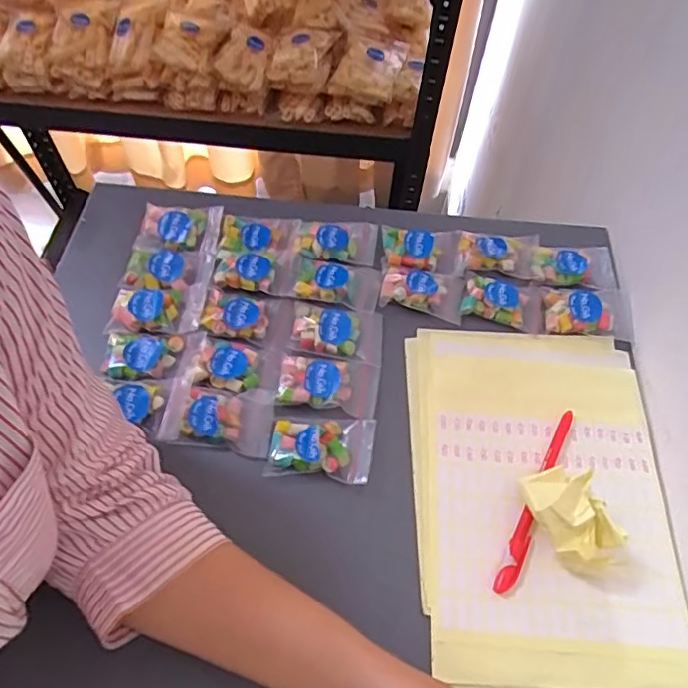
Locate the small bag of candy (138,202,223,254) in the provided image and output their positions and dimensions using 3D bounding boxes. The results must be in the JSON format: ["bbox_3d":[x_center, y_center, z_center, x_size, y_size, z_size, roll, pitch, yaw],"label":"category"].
[{"bbox_3d":[-0.149,-0.104,0.501,0.072,0.019,0.044,9,59,3],"label":"small bag of candy"}]

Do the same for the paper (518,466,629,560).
[{"bbox_3d":[0.146,0.113,0.369,0.047,0.040,0.064,-18,62,-13],"label":"paper"}]

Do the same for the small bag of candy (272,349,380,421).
[{"bbox_3d":[-0.012,0.028,0.428,0.075,0.012,0.047,8,59,2],"label":"small bag of candy"}]

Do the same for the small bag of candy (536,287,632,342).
[{"bbox_3d":[0.204,-0.028,0.473,0.073,0.013,0.045,7,59,1],"label":"small bag of candy"}]

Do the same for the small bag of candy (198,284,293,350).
[{"bbox_3d":[-0.081,-0.023,0.460,0.072,0.014,0.047,10,59,3],"label":"small bag of candy"}]

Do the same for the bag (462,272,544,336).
[{"bbox_3d":[0.138,-0.039,0.475,0.069,0.013,0.043,12,59,4],"label":"bag"}]

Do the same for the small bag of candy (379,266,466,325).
[{"bbox_3d":[0.068,-0.047,0.477,0.070,0.012,0.045,12,59,4],"label":"small bag of candy"}]

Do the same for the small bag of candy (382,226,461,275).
[{"bbox_3d":[0.072,-0.089,0.509,0.071,0.011,0.053,3,59,-1],"label":"small bag of candy"}]

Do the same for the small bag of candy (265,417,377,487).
[{"bbox_3d":[-0.016,0.073,0.400,0.074,0.015,0.047,6,59,1],"label":"small bag of candy"}]

